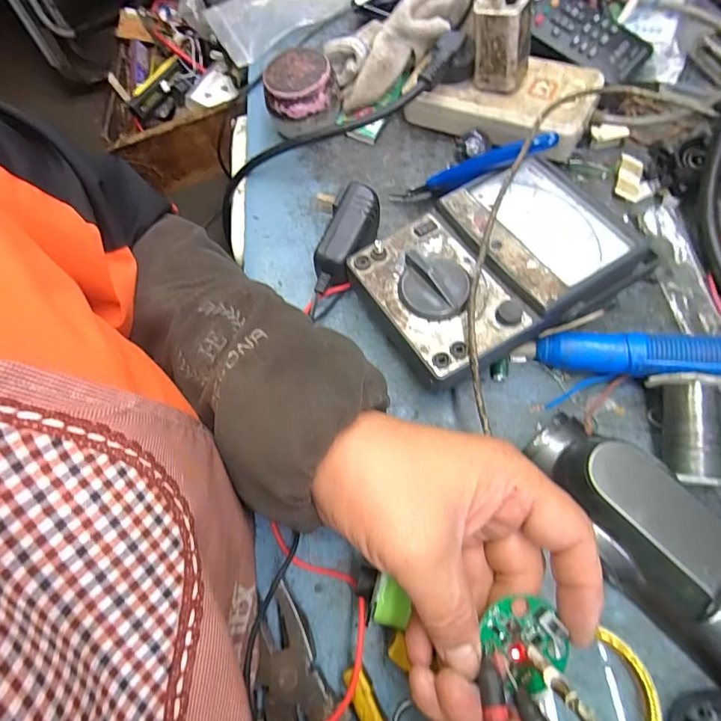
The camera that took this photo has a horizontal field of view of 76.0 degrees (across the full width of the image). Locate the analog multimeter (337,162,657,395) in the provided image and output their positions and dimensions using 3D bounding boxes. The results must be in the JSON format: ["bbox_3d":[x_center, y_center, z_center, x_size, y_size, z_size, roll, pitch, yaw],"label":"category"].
[{"bbox_3d":[0.097,-0.064,0.322,0.187,0.054,0.114,-30,68,-10],"label":"analog multimeter"}]

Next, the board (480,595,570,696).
[{"bbox_3d":[0.071,0.124,0.199,0.032,0.012,0.035,-1,67,2],"label":"board"}]

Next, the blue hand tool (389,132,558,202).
[{"bbox_3d":[0.077,-0.139,0.342,0.127,0.014,0.014,-10,60,39],"label":"blue hand tool"}]

